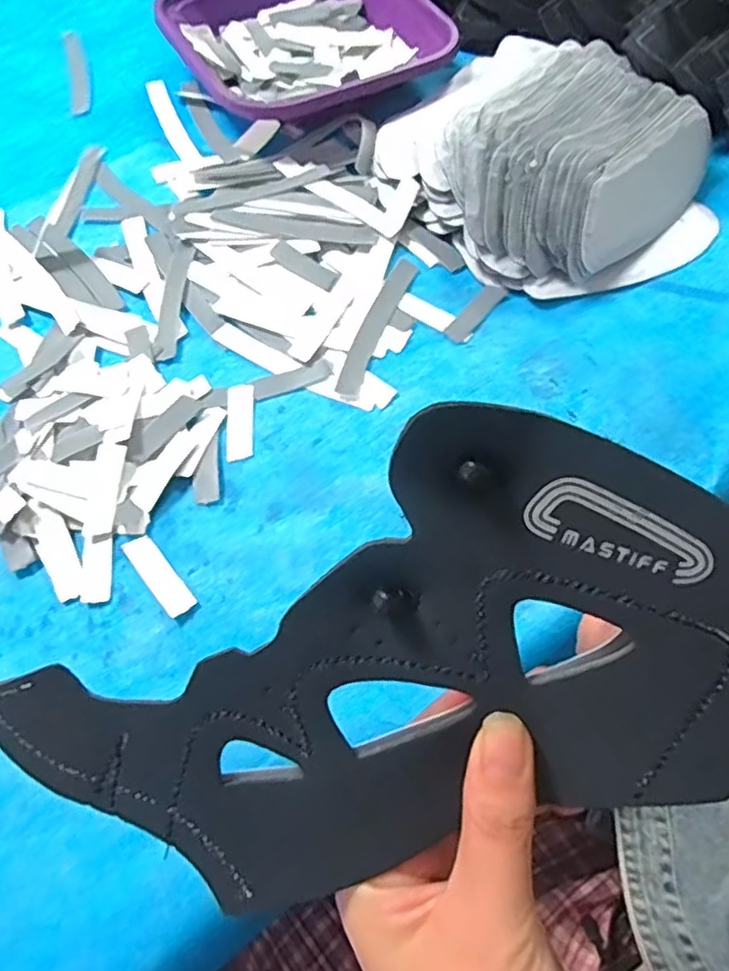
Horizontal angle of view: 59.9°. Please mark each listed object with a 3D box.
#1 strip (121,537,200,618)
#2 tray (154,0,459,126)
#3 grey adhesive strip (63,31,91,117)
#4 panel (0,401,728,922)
[{"bbox_3d":[-0.098,0.042,0.301,0.014,0.004,0.045,-36,68,-17],"label":"strip"},{"bbox_3d":[-0.044,-0.331,0.468,0.188,0.040,0.150,-24,65,-12],"label":"tray"},{"bbox_3d":[-0.217,-0.314,0.478,0.014,0.004,0.097,-14,63,-7],"label":"grey adhesive strip"},{"bbox_3d":[0.014,0.057,0.173,0.197,0.013,0.122,-32,100,9],"label":"panel"}]

